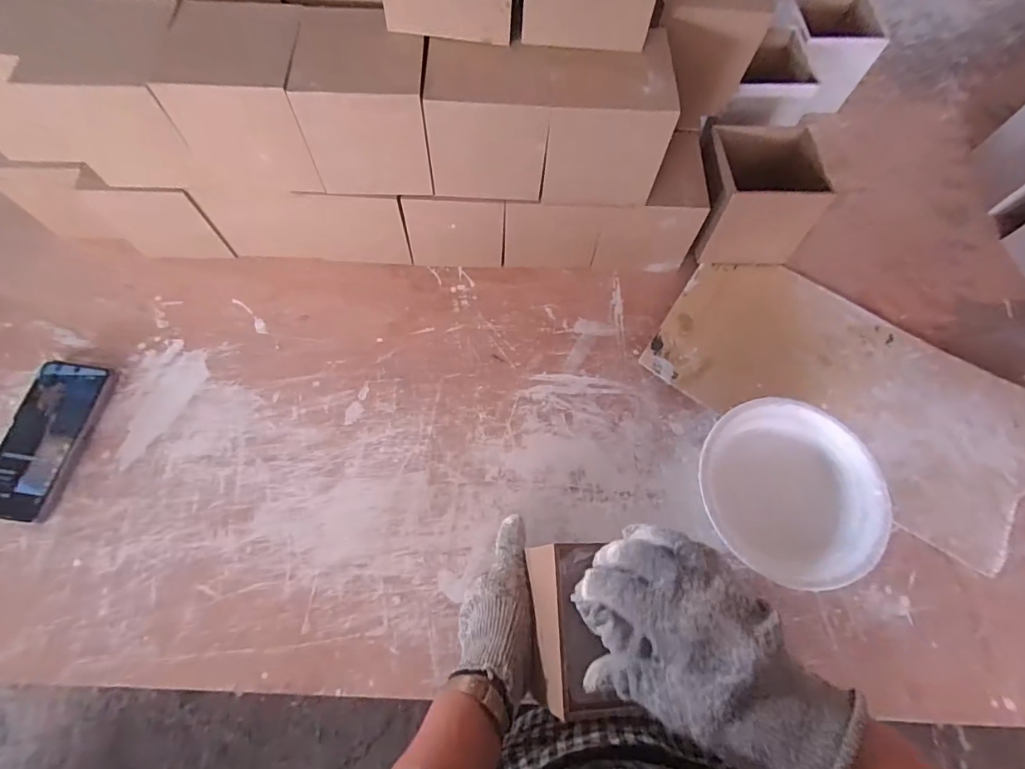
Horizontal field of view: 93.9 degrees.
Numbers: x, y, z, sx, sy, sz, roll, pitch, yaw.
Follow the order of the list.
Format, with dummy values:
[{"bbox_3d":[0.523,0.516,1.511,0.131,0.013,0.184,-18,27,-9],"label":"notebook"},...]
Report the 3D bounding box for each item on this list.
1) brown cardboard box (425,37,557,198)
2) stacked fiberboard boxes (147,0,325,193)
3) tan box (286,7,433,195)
[{"bbox_3d":[-0.019,-0.250,0.461,0.116,0.110,0.089,1,68,-2],"label":"brown cardboard box"},{"bbox_3d":[-0.243,-0.272,0.454,0.116,0.109,0.120,2,68,-2],"label":"stacked fiberboard boxes"},{"bbox_3d":[-0.136,-0.269,0.455,0.112,0.120,0.114,-5,68,-4],"label":"tan box"}]

